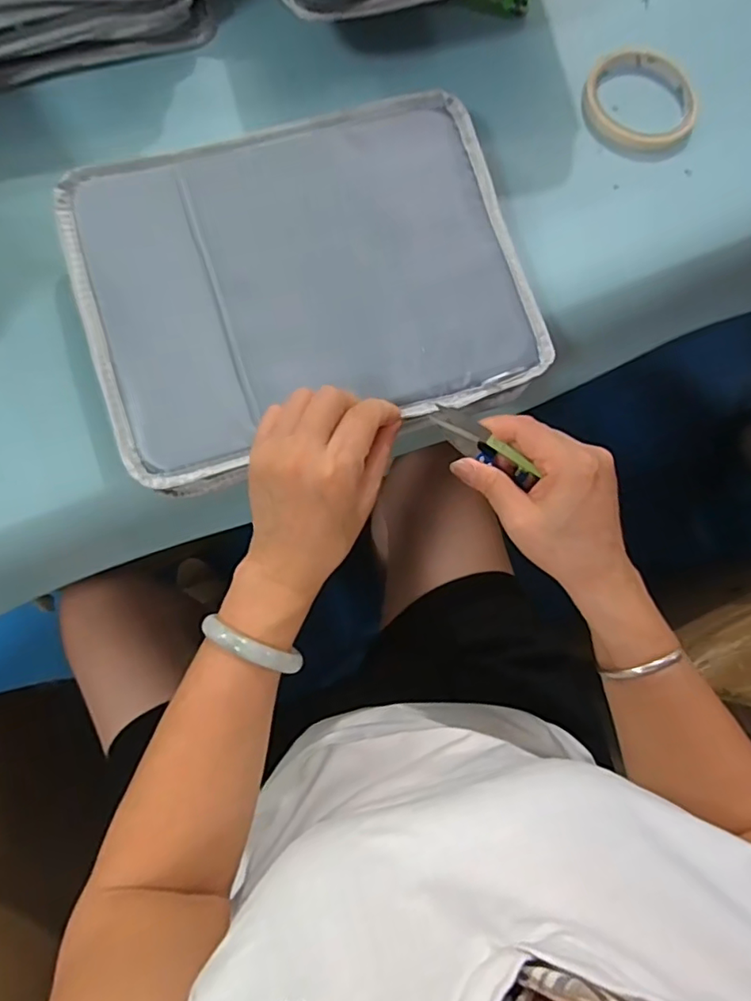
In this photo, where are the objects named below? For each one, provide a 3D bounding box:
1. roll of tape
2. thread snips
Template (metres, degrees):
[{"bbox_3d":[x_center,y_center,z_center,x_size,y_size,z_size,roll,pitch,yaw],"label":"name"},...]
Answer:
[{"bbox_3d":[0.211,-0.320,0.446,0.086,0.010,0.082,1,79,-5],"label":"roll of tape"},{"bbox_3d":[0.074,-0.036,0.374,0.083,0.008,0.021,30,80,-11],"label":"thread snips"}]

